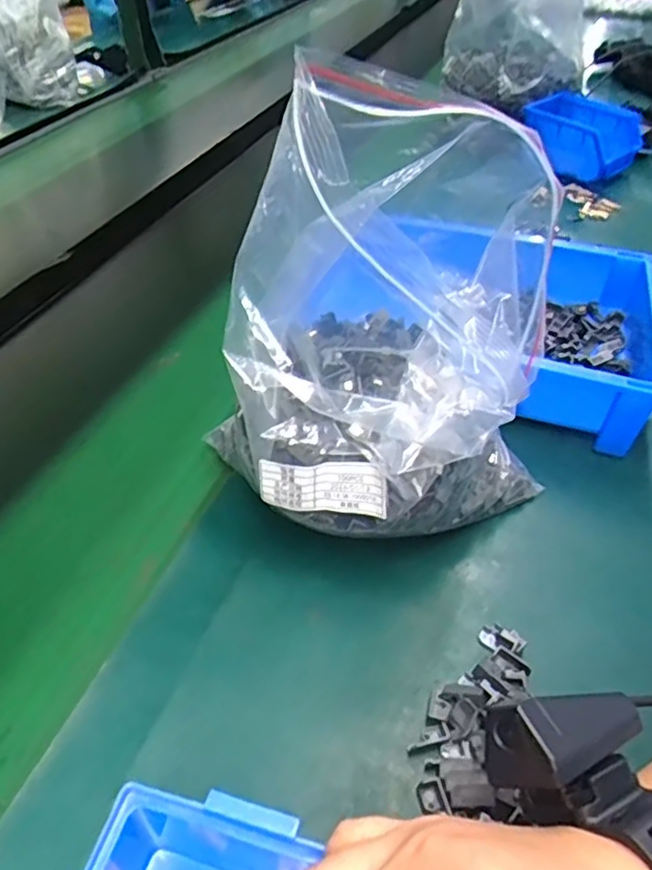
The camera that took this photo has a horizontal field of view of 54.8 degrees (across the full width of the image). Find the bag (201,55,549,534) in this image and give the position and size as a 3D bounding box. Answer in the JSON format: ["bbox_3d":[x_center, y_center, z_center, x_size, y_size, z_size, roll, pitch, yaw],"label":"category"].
[{"bbox_3d":[0.040,-0.036,0.369,0.173,0.244,0.167,21,46,21],"label":"bag"}]

